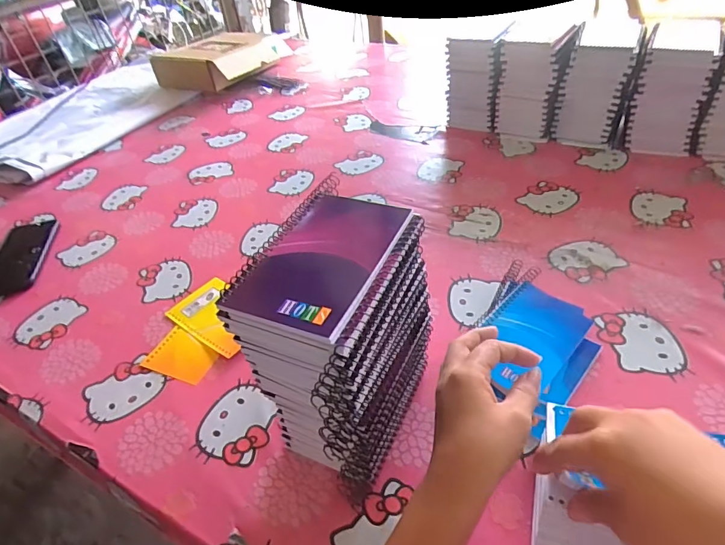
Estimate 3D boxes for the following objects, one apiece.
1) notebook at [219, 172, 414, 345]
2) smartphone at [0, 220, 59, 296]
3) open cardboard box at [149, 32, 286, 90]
[{"bbox_3d":[-0.023,-0.018,0.315,0.086,0.013,0.154,13,46,22],"label":"notebook"},{"bbox_3d":[-0.515,-0.028,0.675,0.087,0.010,0.172,-14,42,-7],"label":"smartphone"},{"bbox_3d":[-0.360,-0.552,1.176,0.241,0.092,0.263,14,46,22],"label":"open cardboard box"}]

